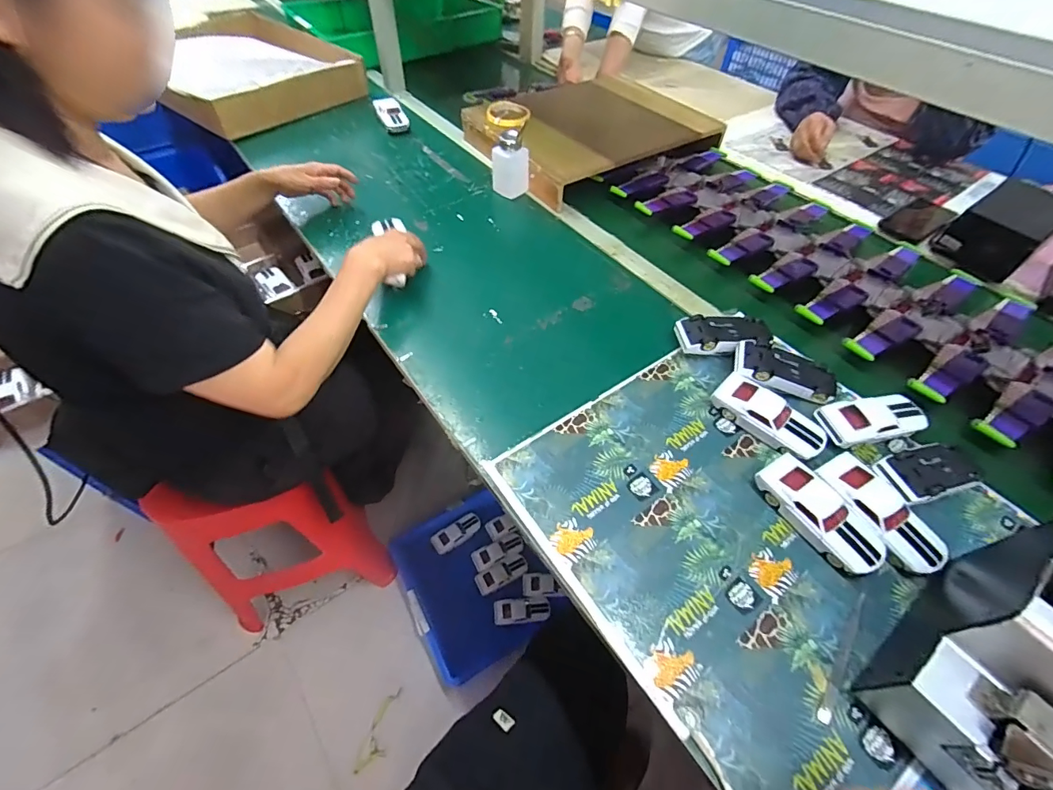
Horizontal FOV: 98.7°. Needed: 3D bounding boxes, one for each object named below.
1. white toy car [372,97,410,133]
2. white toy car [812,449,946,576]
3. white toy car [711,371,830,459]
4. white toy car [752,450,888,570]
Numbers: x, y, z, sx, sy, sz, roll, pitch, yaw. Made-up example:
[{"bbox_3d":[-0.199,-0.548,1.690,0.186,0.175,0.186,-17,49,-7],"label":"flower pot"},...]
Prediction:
[{"bbox_3d":[-0.305,-0.637,1.021,0.055,0.030,0.113,-24,59,-17],"label":"white toy car"},{"bbox_3d":[0.363,0.121,0.468,0.057,0.031,0.127,-23,57,-18],"label":"white toy car"},{"bbox_3d":[0.295,0.025,0.550,0.128,0.037,0.056,38,61,24],"label":"white toy car"},{"bbox_3d":[0.304,0.122,0.471,0.053,0.030,0.127,-29,59,-21],"label":"white toy car"}]

